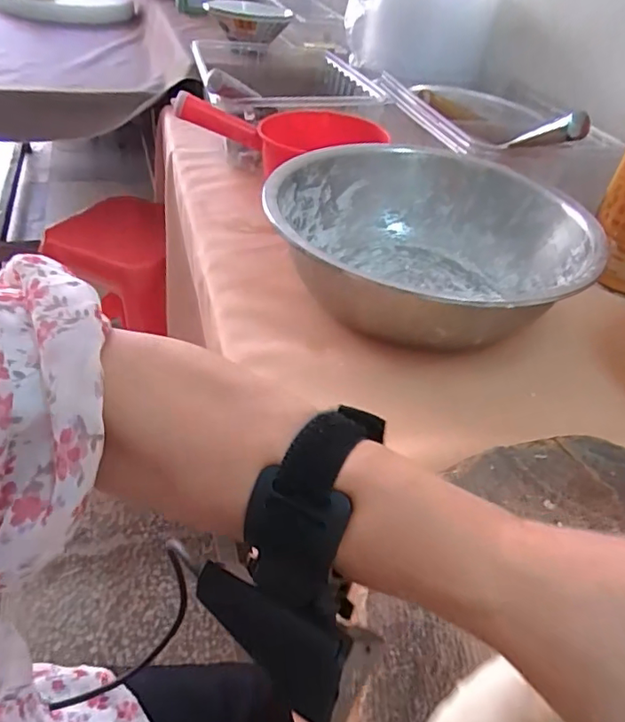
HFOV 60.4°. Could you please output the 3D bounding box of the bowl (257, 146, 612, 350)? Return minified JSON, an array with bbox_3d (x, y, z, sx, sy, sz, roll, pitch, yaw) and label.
[{"bbox_3d":[0.117,-0.127,0.586,0.319,0.103,0.330,5,40,-4],"label":"bowl"}]

